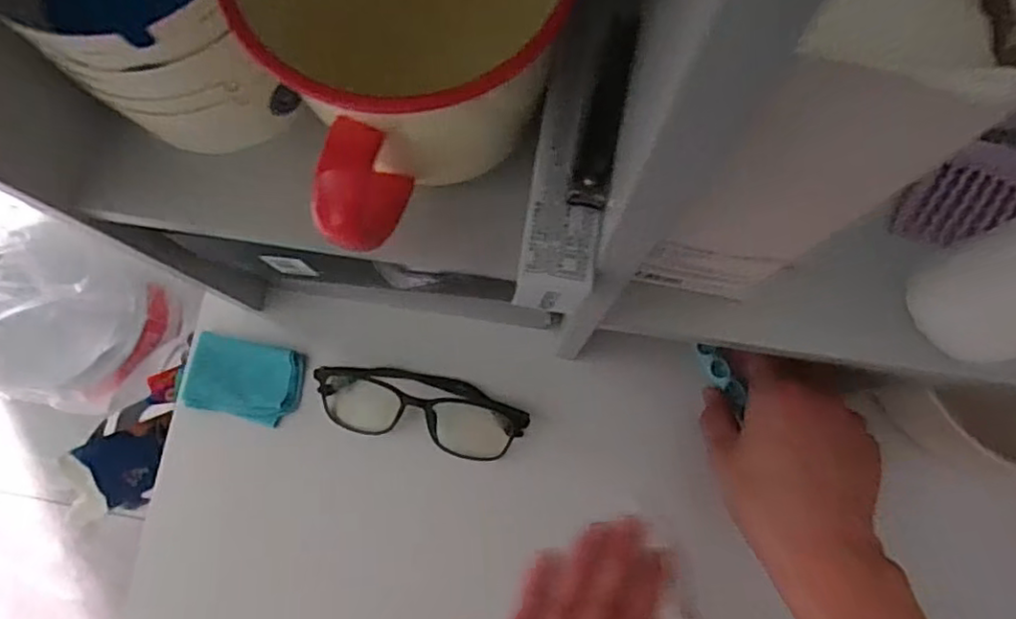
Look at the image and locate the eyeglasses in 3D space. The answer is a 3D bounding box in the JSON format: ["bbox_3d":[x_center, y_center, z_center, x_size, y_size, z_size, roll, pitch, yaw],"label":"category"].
[{"bbox_3d":[-0.054,0.063,0.391,0.129,0.030,0.042,11,79,3],"label":"eyeglasses"}]

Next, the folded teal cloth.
[{"bbox_3d":[-0.170,0.045,0.401,0.073,0.011,0.048,12,79,4],"label":"folded teal cloth"}]

